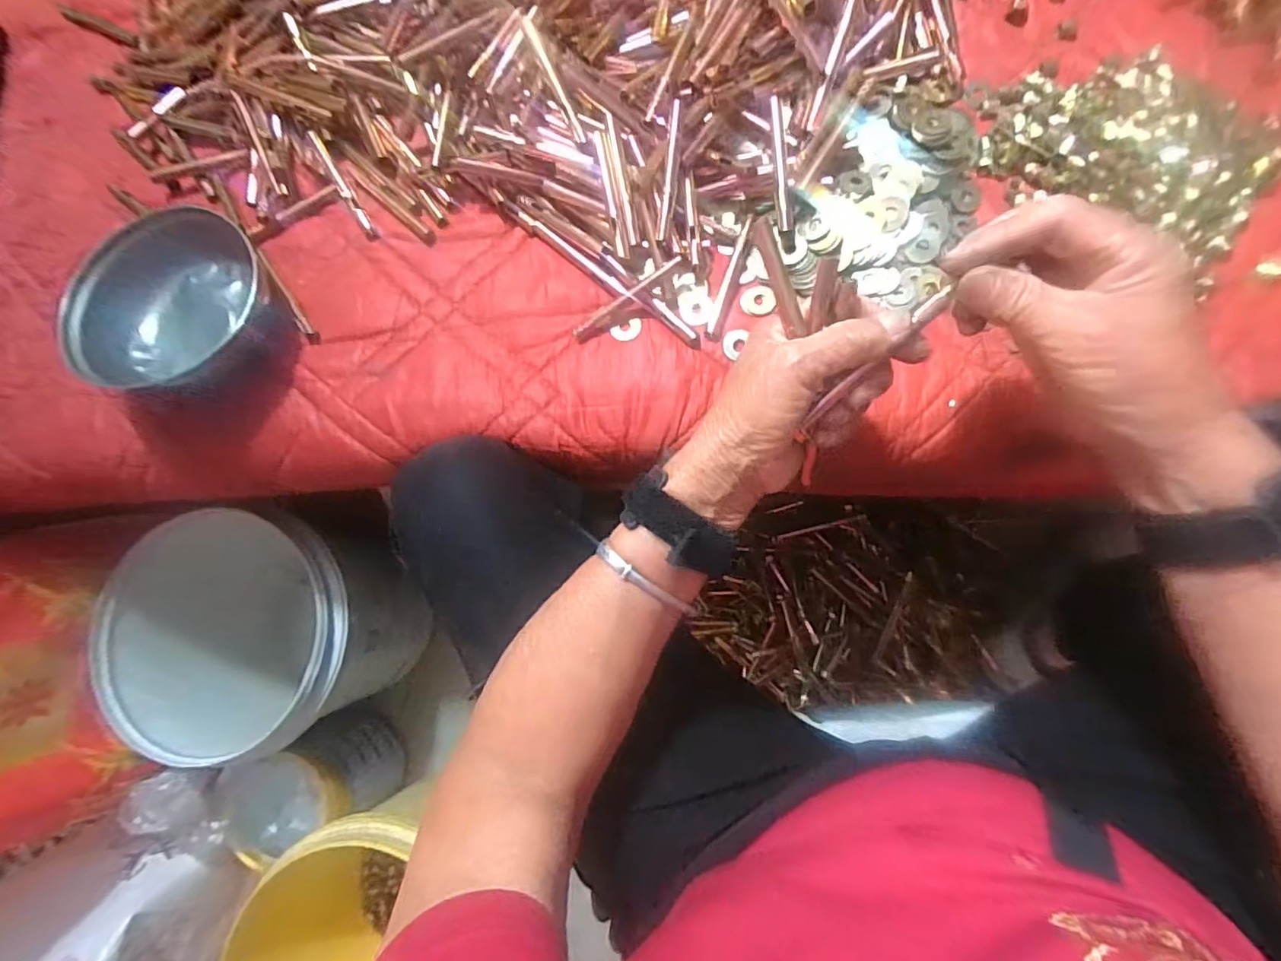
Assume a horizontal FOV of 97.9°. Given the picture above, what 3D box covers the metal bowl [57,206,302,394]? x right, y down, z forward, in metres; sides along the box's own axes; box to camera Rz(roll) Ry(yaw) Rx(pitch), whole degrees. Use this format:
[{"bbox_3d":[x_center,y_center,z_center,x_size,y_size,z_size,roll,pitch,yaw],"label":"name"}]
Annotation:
[{"bbox_3d":[-0.321,-0.130,0.398,0.138,0.061,0.132,-1,80,7],"label":"metal bowl"}]

